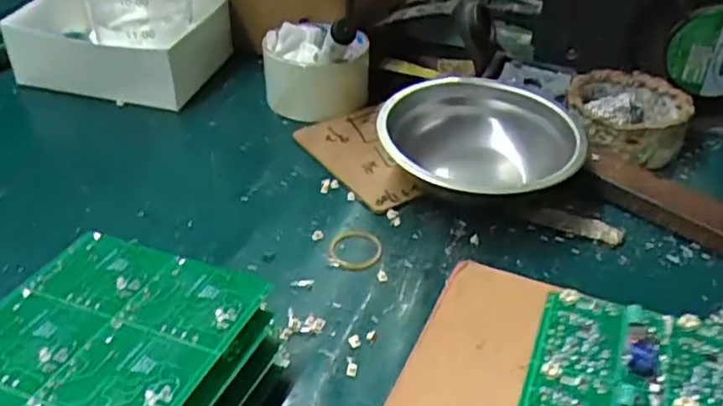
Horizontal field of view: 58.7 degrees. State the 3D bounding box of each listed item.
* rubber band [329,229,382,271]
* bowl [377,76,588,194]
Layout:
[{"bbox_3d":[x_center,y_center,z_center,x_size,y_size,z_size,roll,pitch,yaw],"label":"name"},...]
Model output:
[{"bbox_3d":[-0.003,0.025,0.375,0.031,0.004,0.035,7,36,6],"label":"rubber band"},{"bbox_3d":[0.074,-0.033,0.416,0.121,0.045,0.126,2,35,-1],"label":"bowl"}]

